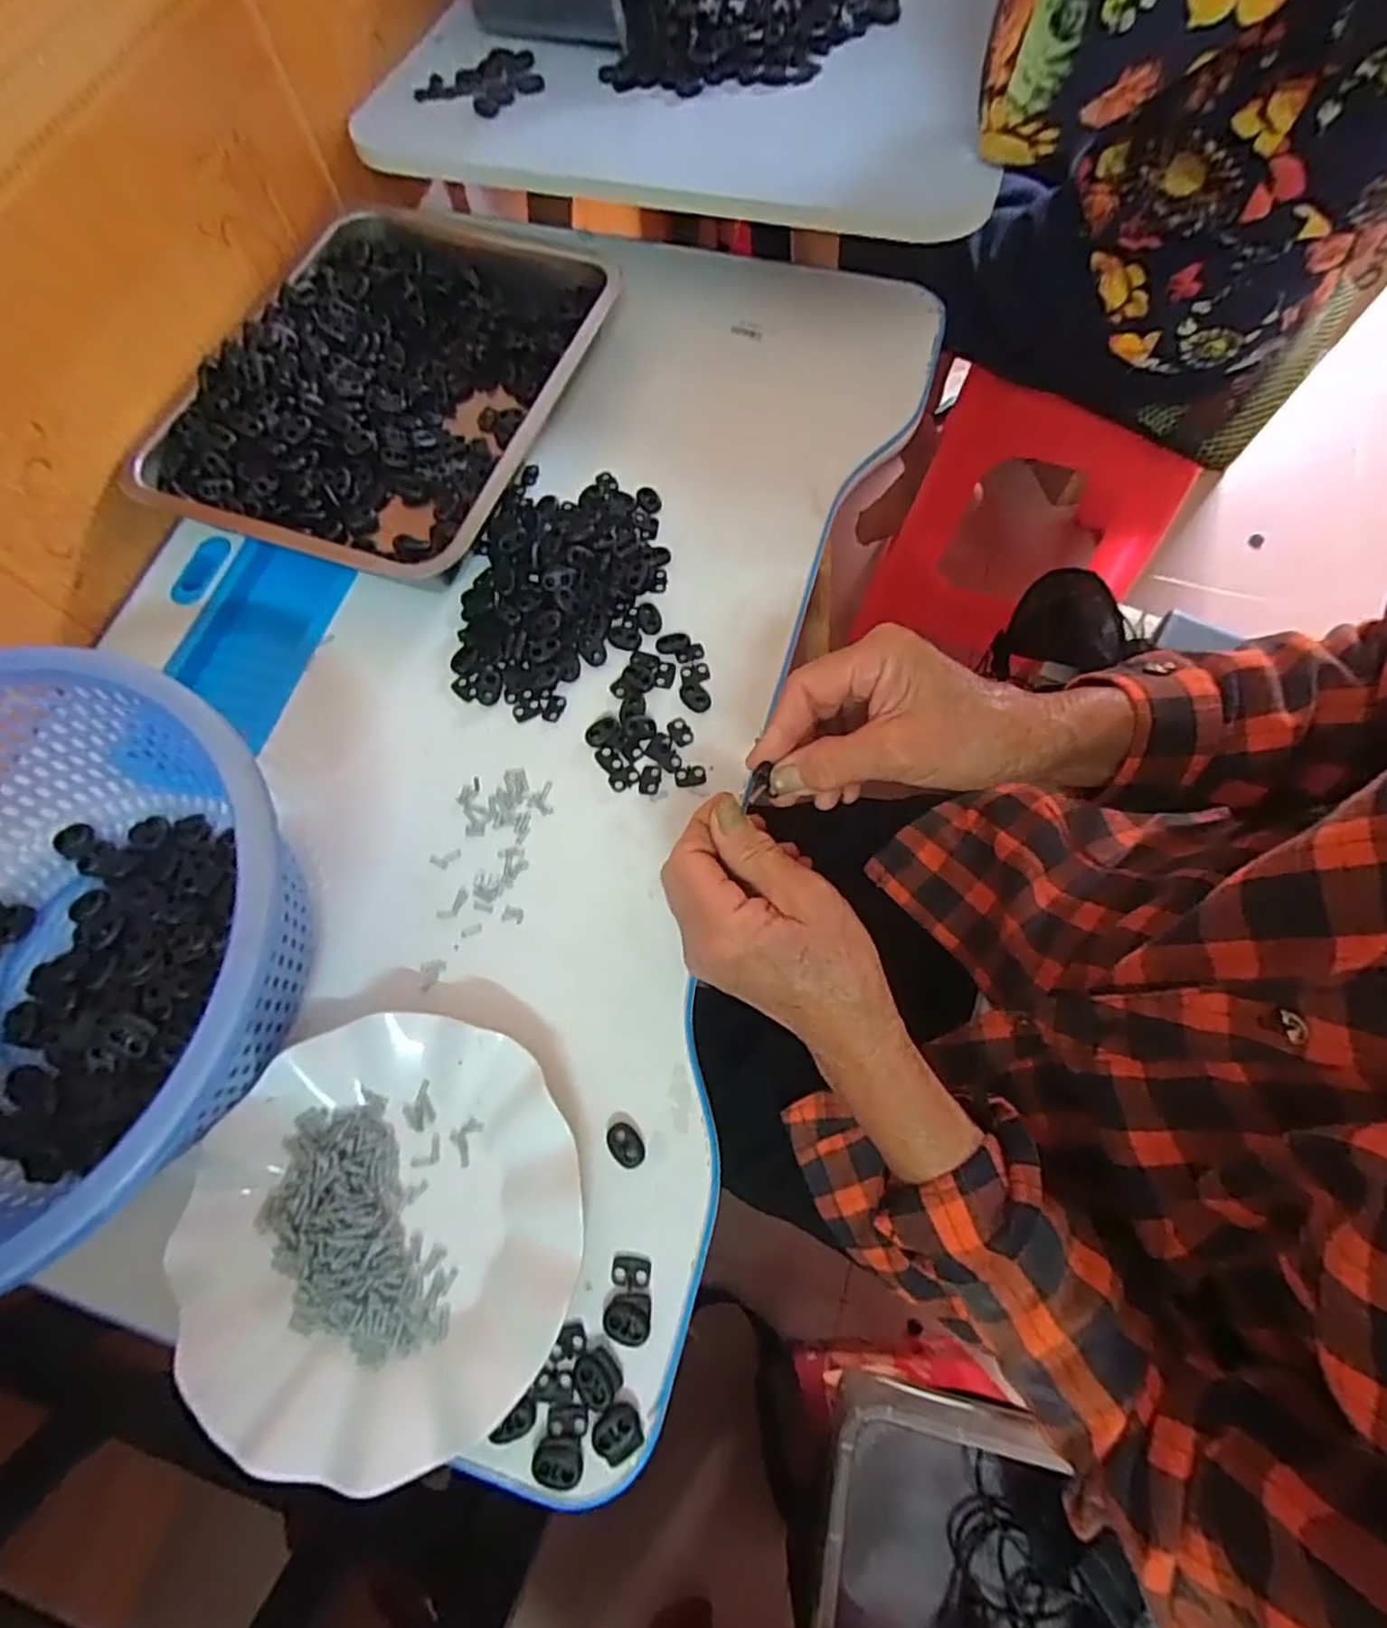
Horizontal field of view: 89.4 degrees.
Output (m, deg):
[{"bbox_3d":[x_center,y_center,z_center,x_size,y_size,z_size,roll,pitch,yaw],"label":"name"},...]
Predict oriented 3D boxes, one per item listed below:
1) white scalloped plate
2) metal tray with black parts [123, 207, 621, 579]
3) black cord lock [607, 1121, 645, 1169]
[{"bbox_3d":[-0.143,0.189,0.322,0.179,0.020,0.177,0,69,1],"label":"white scalloped plate"},{"bbox_3d":[-0.210,-0.299,0.486,0.239,0.045,0.308,15,70,7],"label":"metal tray with black parts"},{"bbox_3d":[-0.033,0.162,0.342,0.014,0.004,0.022,-35,72,-11],"label":"black cord lock"}]

